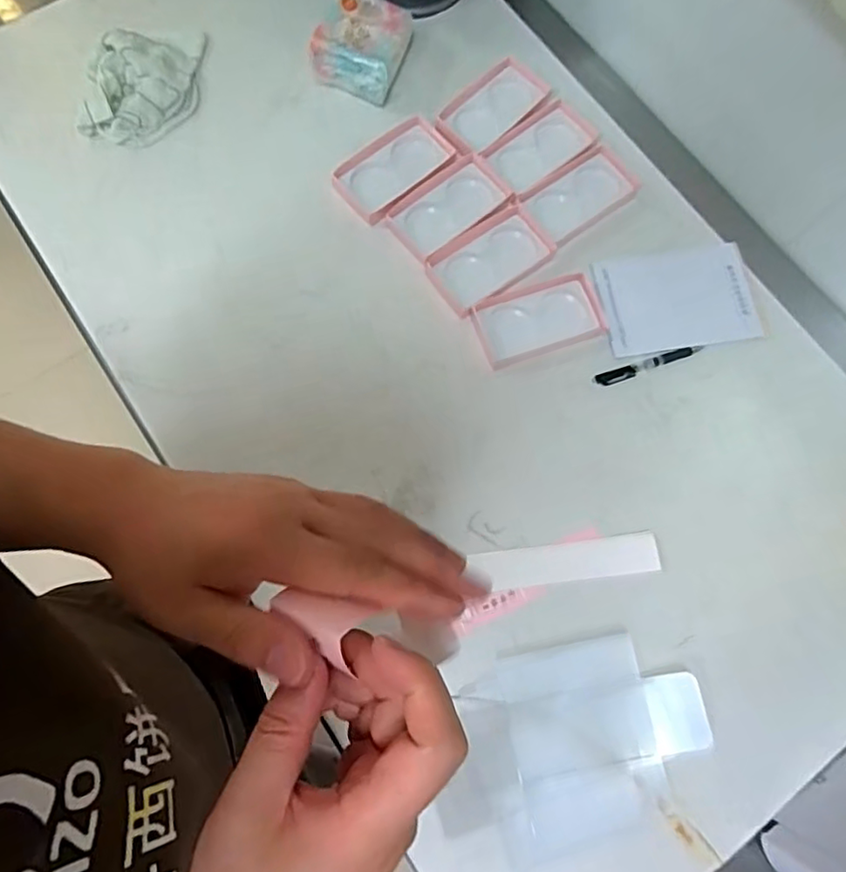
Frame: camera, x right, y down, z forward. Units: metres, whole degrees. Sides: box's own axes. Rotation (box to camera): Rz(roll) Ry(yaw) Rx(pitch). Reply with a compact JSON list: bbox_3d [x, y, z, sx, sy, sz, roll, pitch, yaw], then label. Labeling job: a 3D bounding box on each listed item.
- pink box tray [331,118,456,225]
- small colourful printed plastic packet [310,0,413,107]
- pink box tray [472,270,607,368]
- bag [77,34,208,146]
[{"bbox_3d":[-0.036,-0.337,0.749,0.144,0.016,0.083,-41,80,-11],"label":"pink box tray"},{"bbox_3d":[-0.078,-0.509,0.772,0.105,0.049,0.121,20,76,3],"label":"small colourful printed plastic packet"},{"bbox_3d":[0.138,-0.138,0.703,0.147,0.013,0.082,-19,77,-7],"label":"pink box tray"},{"bbox_3d":[-0.355,-0.442,0.752,0.127,0.044,0.149,7,75,0],"label":"bag"}]

